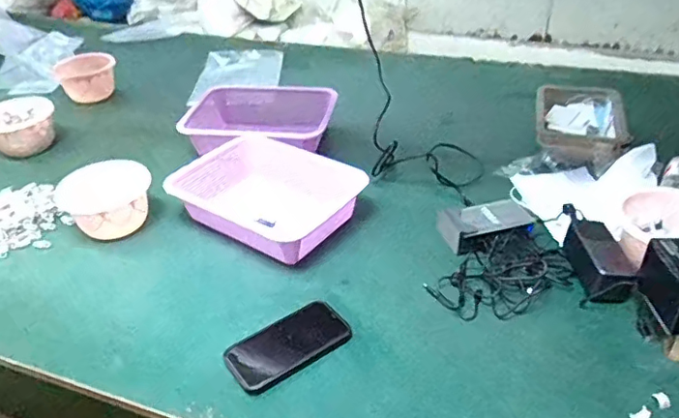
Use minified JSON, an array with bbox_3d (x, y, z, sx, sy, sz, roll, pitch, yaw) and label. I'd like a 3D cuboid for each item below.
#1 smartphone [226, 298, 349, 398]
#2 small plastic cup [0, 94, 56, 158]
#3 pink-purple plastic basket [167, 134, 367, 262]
[{"bbox_3d":[-0.068,0.173,0.722,0.155,0.014,0.090,-22,41,-24],"label":"smartphone"},{"bbox_3d":[-0.693,-0.181,1.202,0.150,0.068,0.178,-20,40,-21],"label":"small plastic cup"},{"bbox_3d":[-0.122,-0.026,0.944,0.299,0.073,0.205,18,42,26],"label":"pink-purple plastic basket"}]

